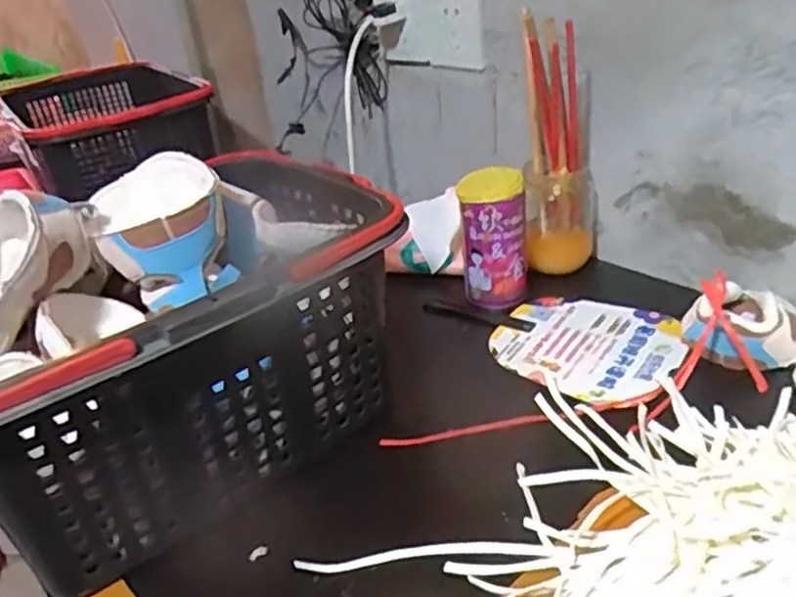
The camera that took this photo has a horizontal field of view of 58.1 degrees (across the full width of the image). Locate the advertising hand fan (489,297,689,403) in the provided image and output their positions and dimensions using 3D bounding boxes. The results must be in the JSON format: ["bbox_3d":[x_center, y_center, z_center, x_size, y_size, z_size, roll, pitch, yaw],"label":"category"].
[{"bbox_3d":[0.175,0.039,0.658,0.155,0.008,0.150,-5,30,3],"label":"advertising hand fan"}]

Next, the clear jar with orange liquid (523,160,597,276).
[{"bbox_3d":[0.169,-0.079,0.751,0.071,0.111,0.062,1,31,16],"label":"clear jar with orange liquid"}]

